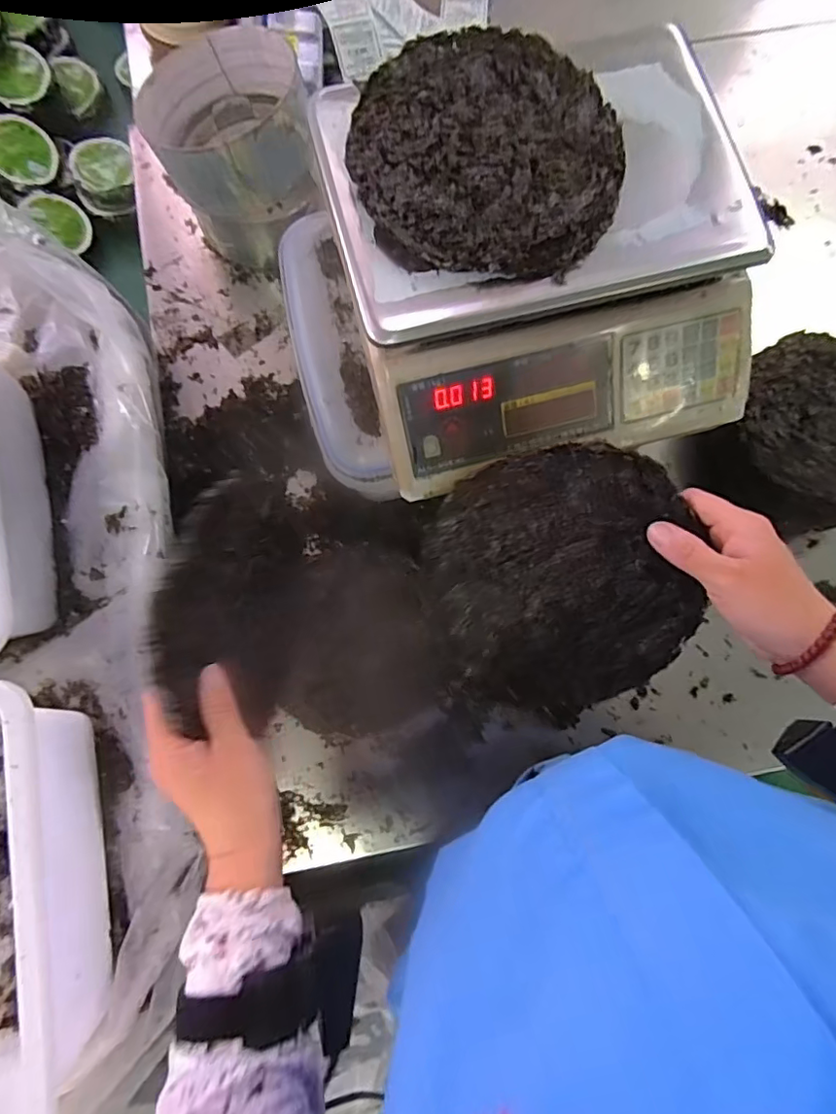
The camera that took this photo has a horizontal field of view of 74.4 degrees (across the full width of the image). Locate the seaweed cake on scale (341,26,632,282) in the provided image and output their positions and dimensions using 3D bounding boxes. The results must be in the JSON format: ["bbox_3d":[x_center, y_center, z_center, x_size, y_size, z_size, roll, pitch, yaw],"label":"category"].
[{"bbox_3d":[0.053,-0.310,0.422,0.202,0.020,0.202,9,80,0],"label":"seaweed cake on scale"}]

